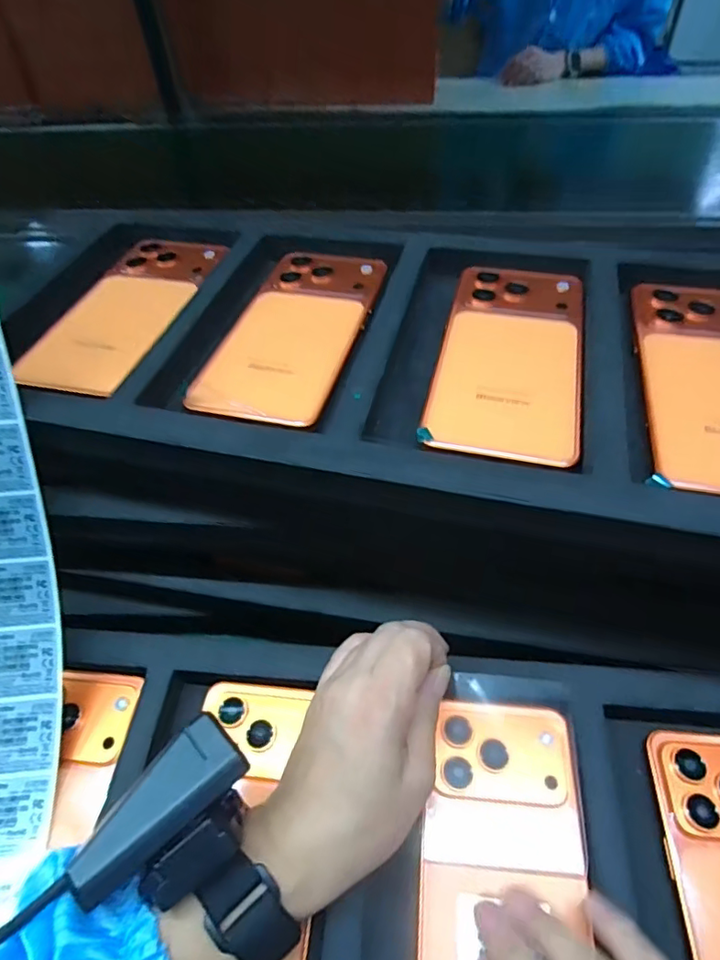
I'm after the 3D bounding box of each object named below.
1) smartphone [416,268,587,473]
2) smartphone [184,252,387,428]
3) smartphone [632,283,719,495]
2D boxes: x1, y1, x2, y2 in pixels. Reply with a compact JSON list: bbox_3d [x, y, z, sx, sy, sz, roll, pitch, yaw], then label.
[{"bbox_3d":[0.083,-0.071,0.304,0.075,0.011,0.153,9,50,12],"label":"smartphone"},{"bbox_3d":[-0.037,-0.091,0.327,0.076,0.007,0.160,11,50,13],"label":"smartphone"},{"bbox_3d":[0.185,-0.053,0.281,0.077,0.010,0.155,8,50,11],"label":"smartphone"}]

